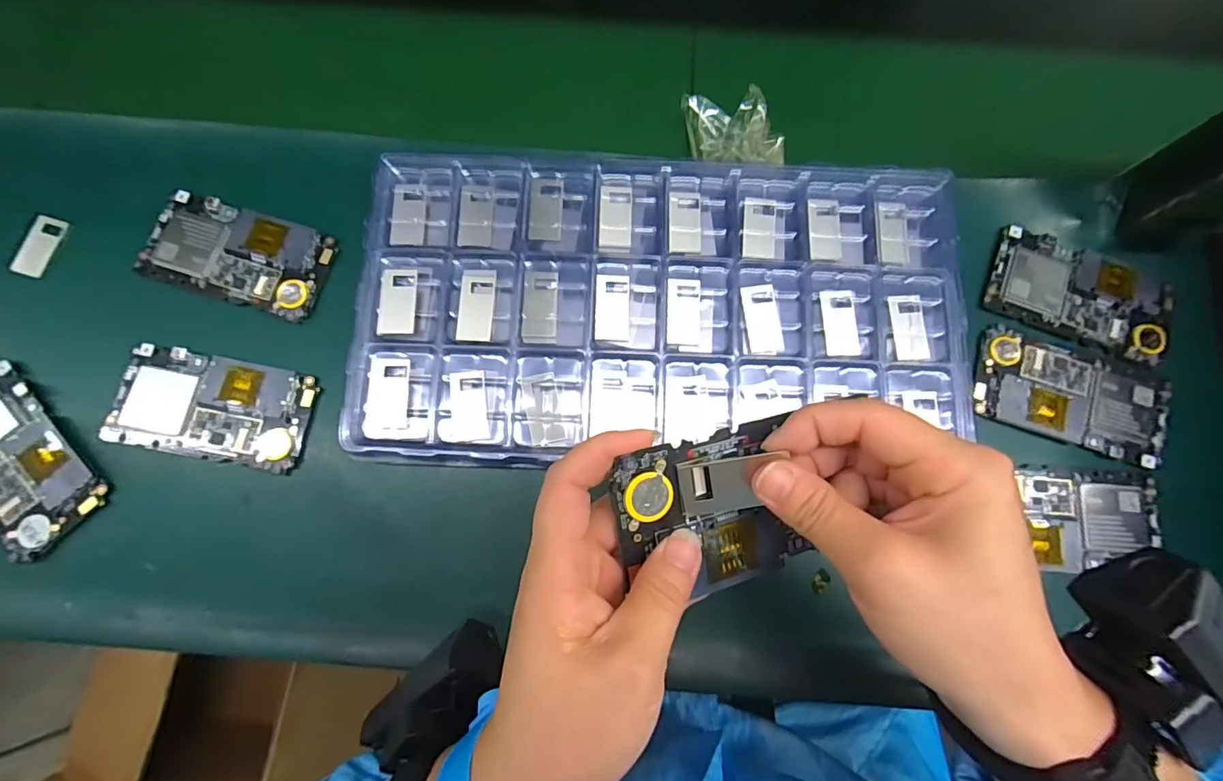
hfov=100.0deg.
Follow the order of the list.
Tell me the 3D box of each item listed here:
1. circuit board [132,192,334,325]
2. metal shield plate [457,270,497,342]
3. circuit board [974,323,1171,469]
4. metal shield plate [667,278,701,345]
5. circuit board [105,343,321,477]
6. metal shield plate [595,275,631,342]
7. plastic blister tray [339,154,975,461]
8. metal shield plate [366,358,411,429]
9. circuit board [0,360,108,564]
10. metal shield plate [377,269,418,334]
[{"bbox_3d":[-0.258,-0.095,0.355,0.122,0.005,0.065,18,77,3],"label":"circuit board"},{"bbox_3d":[-0.087,-0.056,0.330,0.022,0.004,0.048,2,76,-1],"label":"metal shield plate"},{"bbox_3d":[0.309,0.003,0.346,0.123,0.007,0.065,20,80,5],"label":"circuit board"},{"bbox_3d":[0.047,-0.052,0.333,0.021,0.004,0.043,1,76,-1],"label":"metal shield plate"},{"bbox_3d":[-0.260,0.011,0.334,0.122,0.005,0.065,11,76,1],"label":"circuit board"},{"bbox_3d":[0.001,-0.054,0.334,0.022,0.004,0.044,1,76,-1],"label":"metal shield plate"},{"bbox_3d":[0.033,-0.057,0.335,0.381,0.019,0.195,1,76,-1],"label":"plastic blister tray"},{"bbox_3d":[-0.140,0.002,0.323,0.024,0.004,0.043,1,81,-8],"label":"metal shield plate"},{"bbox_3d":[-0.381,0.044,0.327,0.061,0.010,0.121,-39,80,-10],"label":"circuit board"},{"bbox_3d":[-0.139,-0.058,0.334,0.024,0.005,0.044,-1,76,-2],"label":"metal shield plate"}]

